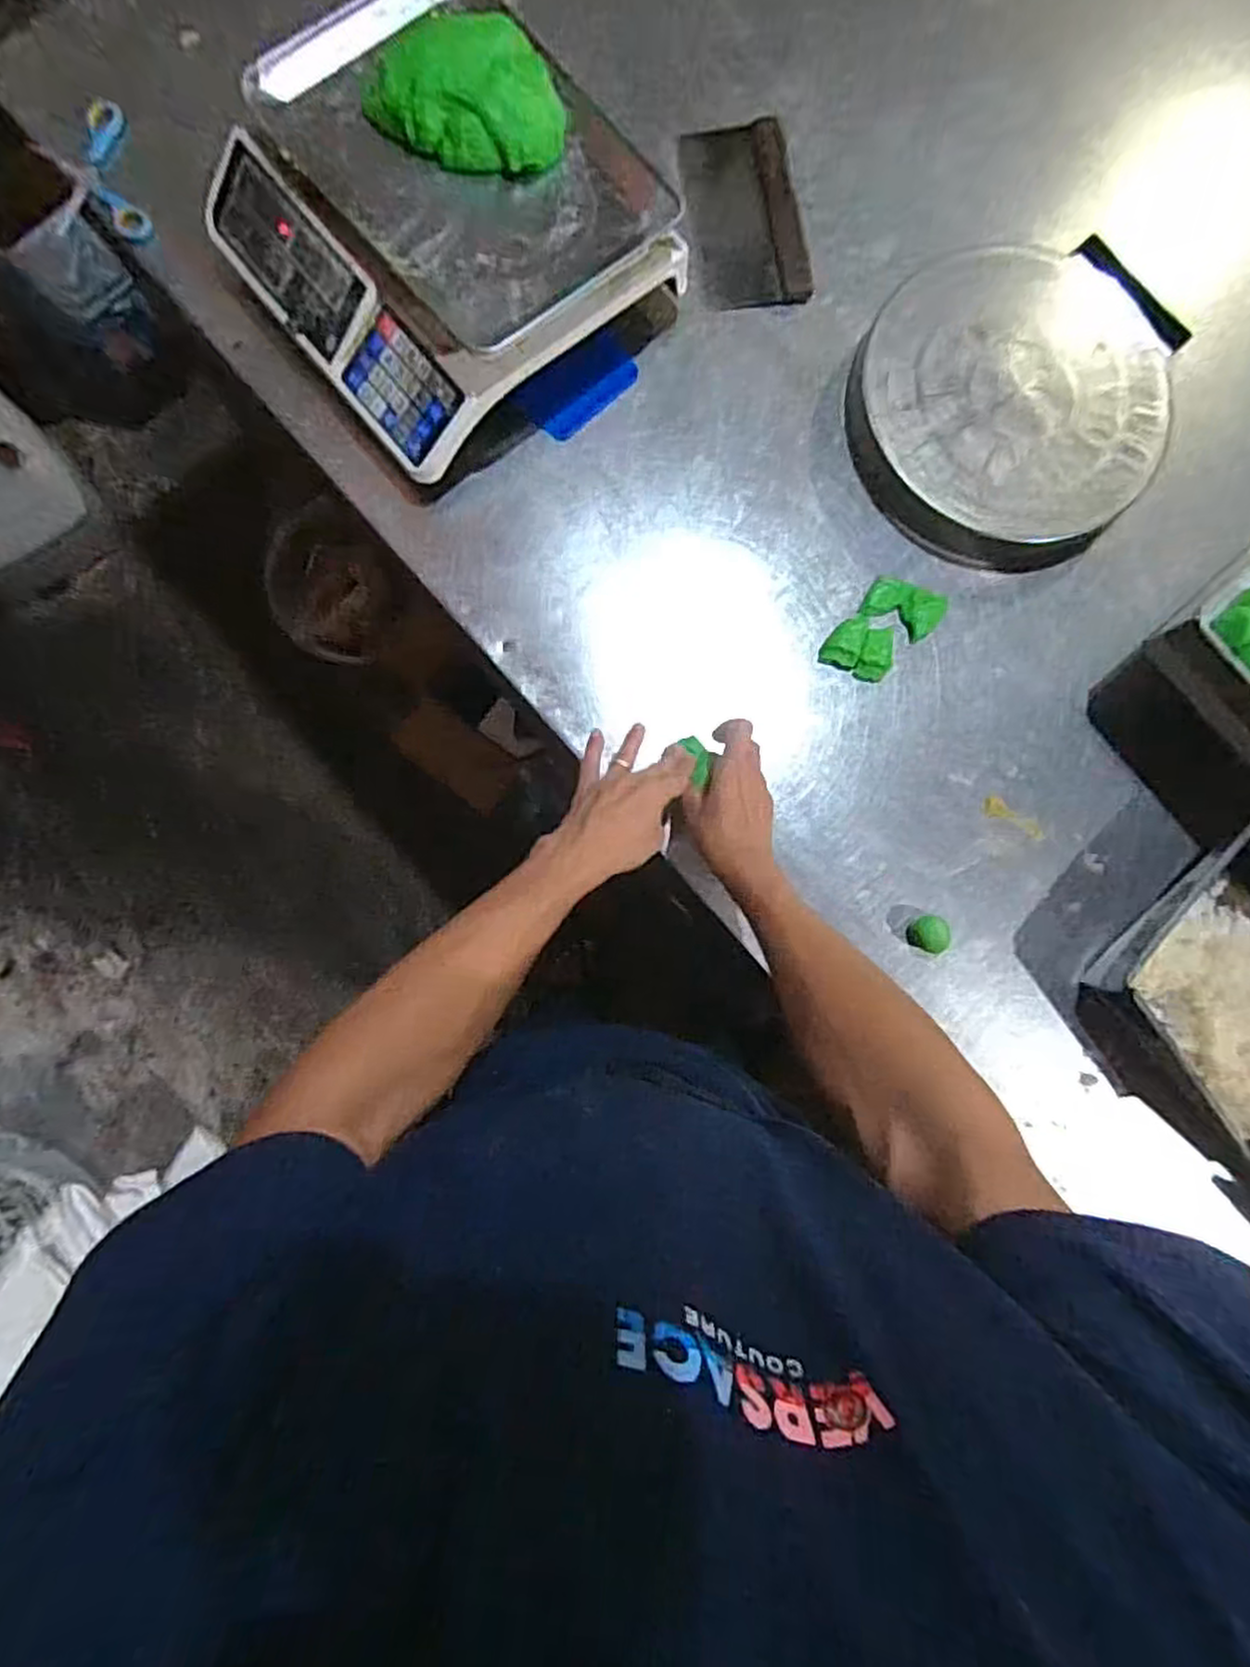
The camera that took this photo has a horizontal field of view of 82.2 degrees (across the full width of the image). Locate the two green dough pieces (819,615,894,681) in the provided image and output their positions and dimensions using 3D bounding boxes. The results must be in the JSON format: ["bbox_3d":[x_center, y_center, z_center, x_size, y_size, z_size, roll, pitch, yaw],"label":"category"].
[{"bbox_3d":[0.231,-0.182,0.704,0.069,0.014,0.055,21,83,-2],"label":"two green dough pieces"}]

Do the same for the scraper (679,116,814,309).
[{"bbox_3d":[0.122,-0.637,0.738,0.112,0.029,0.184,-11,85,-5],"label":"scraper"}]

